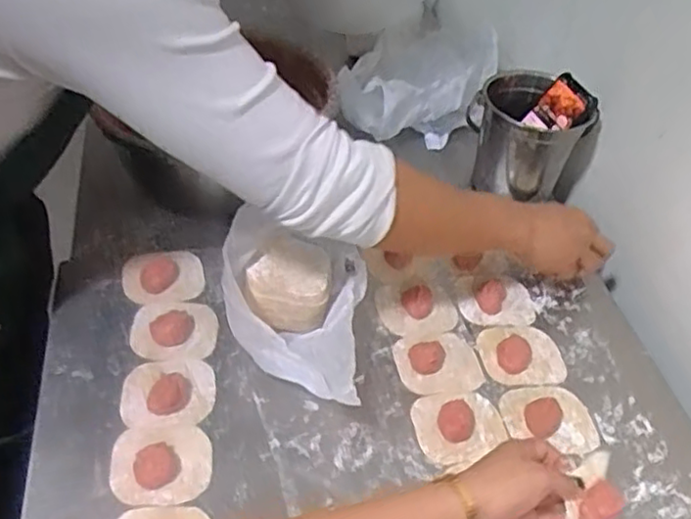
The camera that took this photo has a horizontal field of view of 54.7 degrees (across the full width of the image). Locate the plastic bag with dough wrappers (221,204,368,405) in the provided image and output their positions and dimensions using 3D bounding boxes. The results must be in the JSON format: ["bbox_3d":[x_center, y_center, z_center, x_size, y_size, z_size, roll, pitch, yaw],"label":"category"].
[{"bbox_3d":[-0.050,0.048,0.643,0.130,0.120,0.177,2,45,-5],"label":"plastic bag with dough wrappers"}]

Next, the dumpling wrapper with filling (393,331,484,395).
[{"bbox_3d":[0.094,0.098,0.673,0.084,0.020,0.068,-7,46,-14],"label":"dumpling wrapper with filling"}]

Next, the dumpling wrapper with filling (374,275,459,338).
[{"bbox_3d":[0.077,0.049,0.728,0.083,0.017,0.080,3,45,-3],"label":"dumpling wrapper with filling"}]

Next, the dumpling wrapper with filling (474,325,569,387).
[{"bbox_3d":[0.184,0.096,0.694,0.084,0.015,0.074,-4,45,-10],"label":"dumpling wrapper with filling"}]

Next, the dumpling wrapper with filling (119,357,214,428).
[{"bbox_3d":[-0.167,0.119,0.624,0.081,0.014,0.072,0,45,-7],"label":"dumpling wrapper with filling"}]

